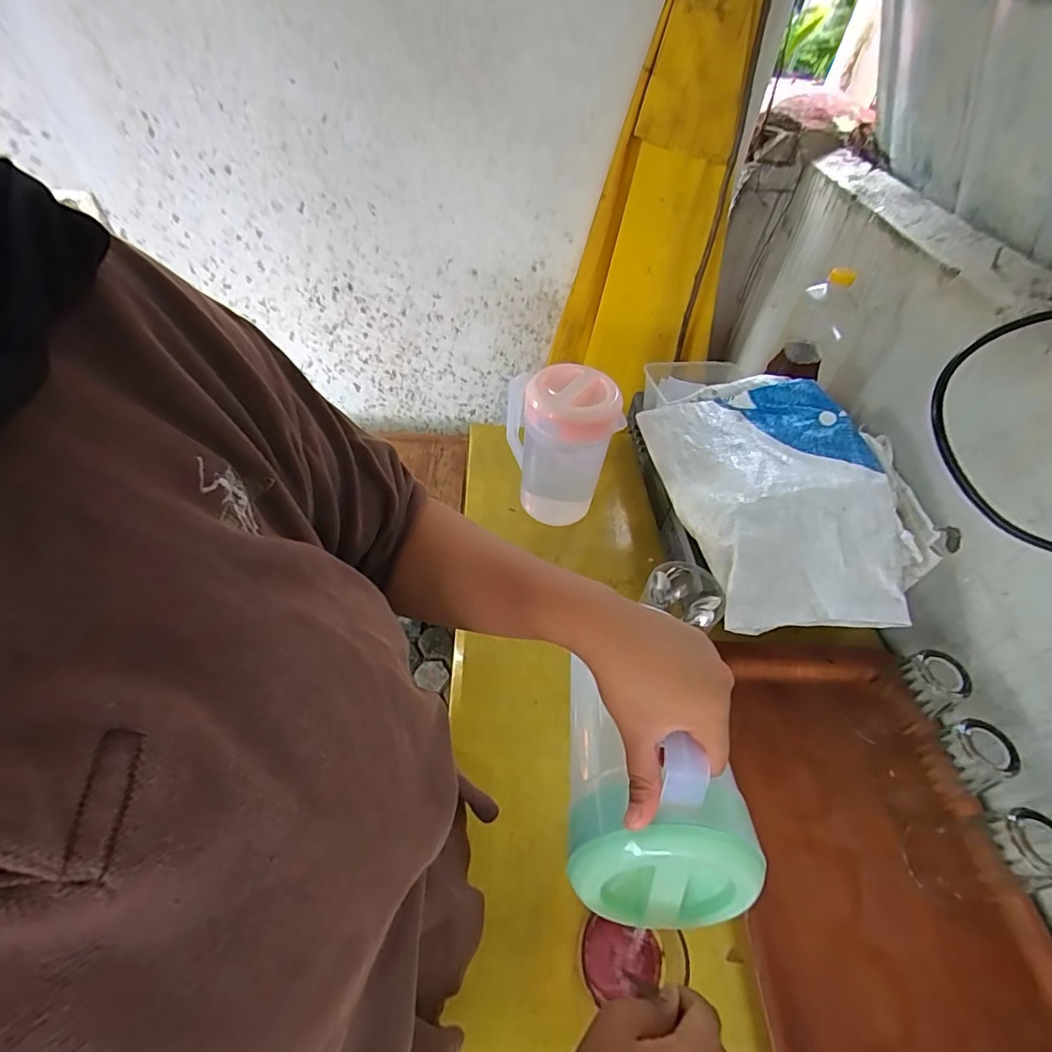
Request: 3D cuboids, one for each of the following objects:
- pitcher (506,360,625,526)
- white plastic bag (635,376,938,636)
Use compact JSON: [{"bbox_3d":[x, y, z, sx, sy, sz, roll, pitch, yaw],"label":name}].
[{"bbox_3d":[0.047,-0.109,0.757,0.146,0.237,0.130,3,49,-2],"label":"pitcher"},{"bbox_3d":[0.349,-0.054,0.668,0.298,0.117,0.360,-6,49,-9],"label":"white plastic bag"}]

